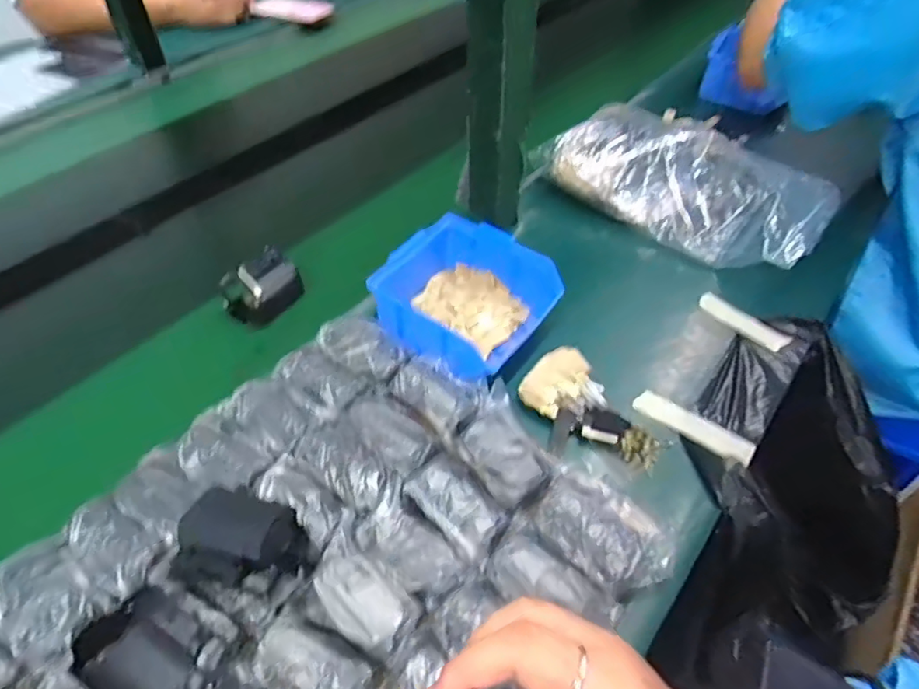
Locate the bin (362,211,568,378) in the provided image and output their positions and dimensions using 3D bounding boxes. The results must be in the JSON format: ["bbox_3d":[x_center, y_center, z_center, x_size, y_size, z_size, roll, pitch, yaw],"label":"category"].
[{"bbox_3d":[0.004,-0.036,0.528,0.136,0.071,0.141,35,57,26],"label":"bin"}]

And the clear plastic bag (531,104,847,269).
[{"bbox_3d":[0.256,-0.186,0.659,0.303,0.077,0.158,33,56,25],"label":"clear plastic bag"}]

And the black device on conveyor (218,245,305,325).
[{"bbox_3d":[-0.189,-0.050,0.559,0.044,0.050,0.073,34,57,26],"label":"black device on conveyor"}]

